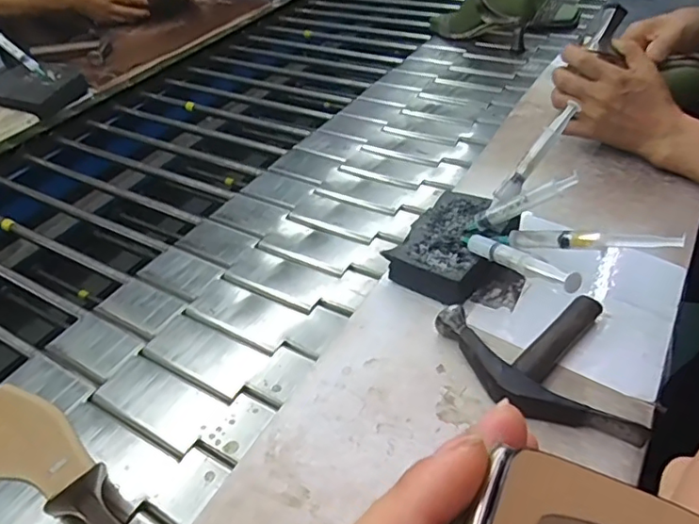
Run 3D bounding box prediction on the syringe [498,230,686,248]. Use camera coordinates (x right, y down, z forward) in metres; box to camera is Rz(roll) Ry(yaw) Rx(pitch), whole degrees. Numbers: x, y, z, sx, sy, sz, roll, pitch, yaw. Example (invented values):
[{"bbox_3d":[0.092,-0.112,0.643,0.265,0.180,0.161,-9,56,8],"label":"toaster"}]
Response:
[{"bbox_3d":[0.202,-0.021,0.479,0.146,0.013,0.017,3,38,36],"label":"syringe"}]

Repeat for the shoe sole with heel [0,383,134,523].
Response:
[{"bbox_3d":[-0.264,0.159,0.462,0.240,0.051,0.075,24,48,30],"label":"shoe sole with heel"}]

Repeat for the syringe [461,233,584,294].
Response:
[{"bbox_3d":[0.132,-0.005,0.460,0.013,0.016,0.143,-21,22,-16],"label":"syringe"}]

